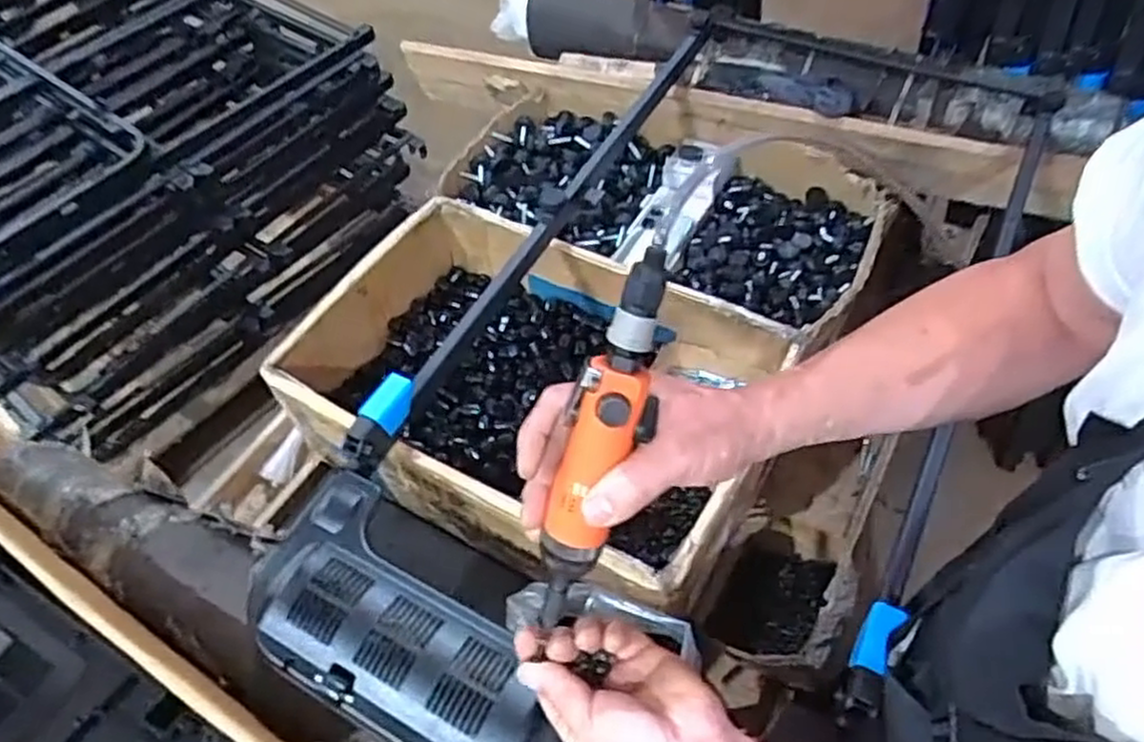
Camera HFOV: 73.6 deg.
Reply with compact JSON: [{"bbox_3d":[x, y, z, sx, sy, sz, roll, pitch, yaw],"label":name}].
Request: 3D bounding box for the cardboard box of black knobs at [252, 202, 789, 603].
[{"bbox_3d":[-0.064,0.012,0.909,0.492,0.163,0.355,22,59,20],"label":"cardboard box of black knobs"}]

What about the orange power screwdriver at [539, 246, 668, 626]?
[{"bbox_3d":[0.015,0.045,0.459,0.043,0.239,0.036,23,19,20],"label":"orange power screwdriver"}]

